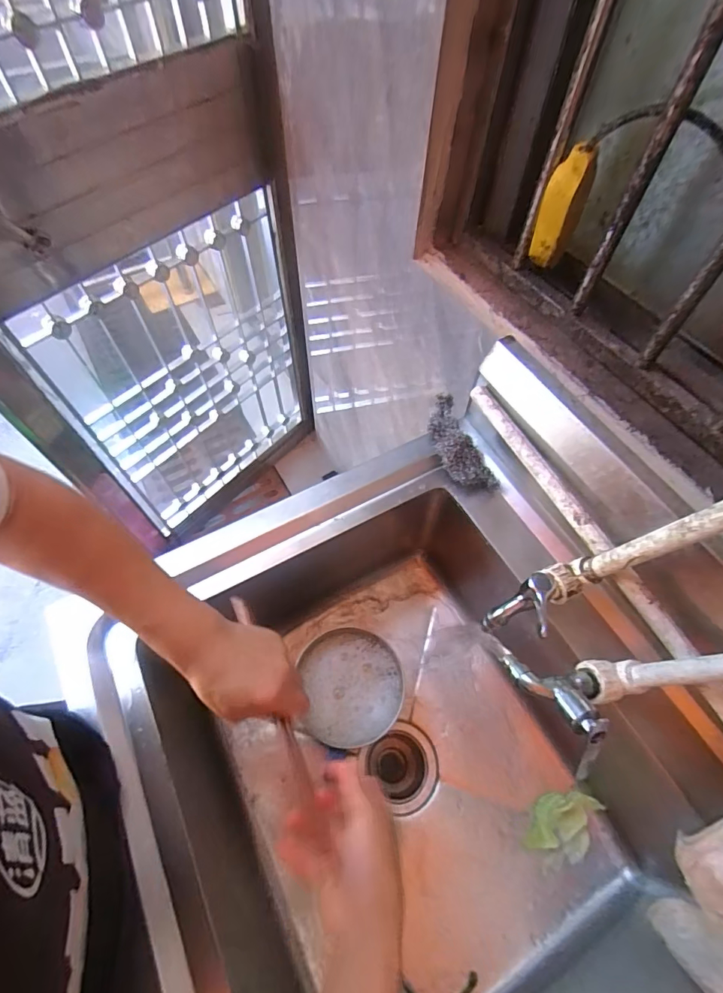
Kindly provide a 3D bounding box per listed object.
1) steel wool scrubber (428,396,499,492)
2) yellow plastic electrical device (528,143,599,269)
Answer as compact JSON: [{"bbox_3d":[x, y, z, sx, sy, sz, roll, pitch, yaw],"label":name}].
[{"bbox_3d":[0.122,-0.071,0.587,0.059,0.049,0.147,-18,62,-12],"label":"steel wool scrubber"},{"bbox_3d":[0.226,-0.325,0.510,0.044,0.117,0.035,26,62,13],"label":"yellow plastic electrical device"}]

